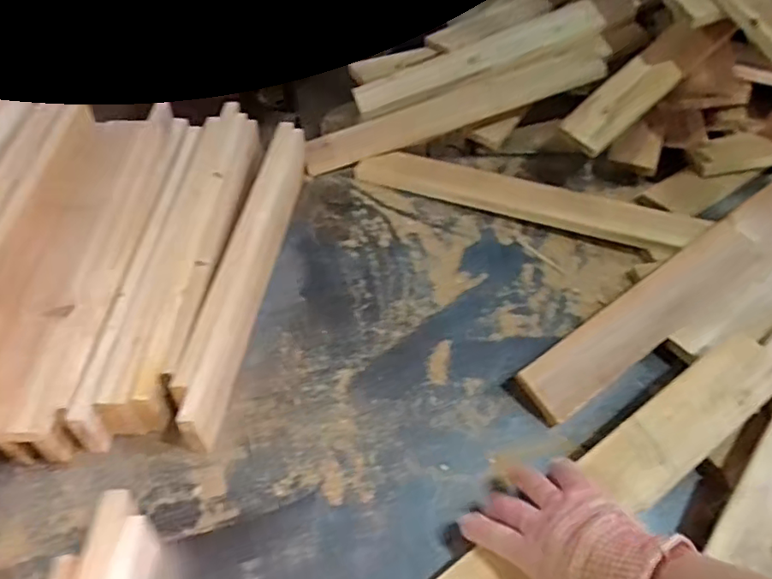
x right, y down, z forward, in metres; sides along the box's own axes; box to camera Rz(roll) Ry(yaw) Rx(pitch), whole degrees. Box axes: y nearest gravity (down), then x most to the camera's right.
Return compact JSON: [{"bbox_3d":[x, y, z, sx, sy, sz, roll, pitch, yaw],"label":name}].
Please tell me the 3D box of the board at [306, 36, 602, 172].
[{"bbox_3d":[0.119,-0.301,0.974,0.522,0.024,0.104,-20,50,1],"label":"board"}]

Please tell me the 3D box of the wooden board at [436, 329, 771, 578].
[{"bbox_3d":[0.209,0.194,0.567,0.515,0.036,0.074,-31,56,-18],"label":"wooden board"}]

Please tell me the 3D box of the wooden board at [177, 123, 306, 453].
[{"bbox_3d":[-0.167,-0.036,0.771,0.033,0.074,0.516,5,48,2],"label":"wooden board"}]

